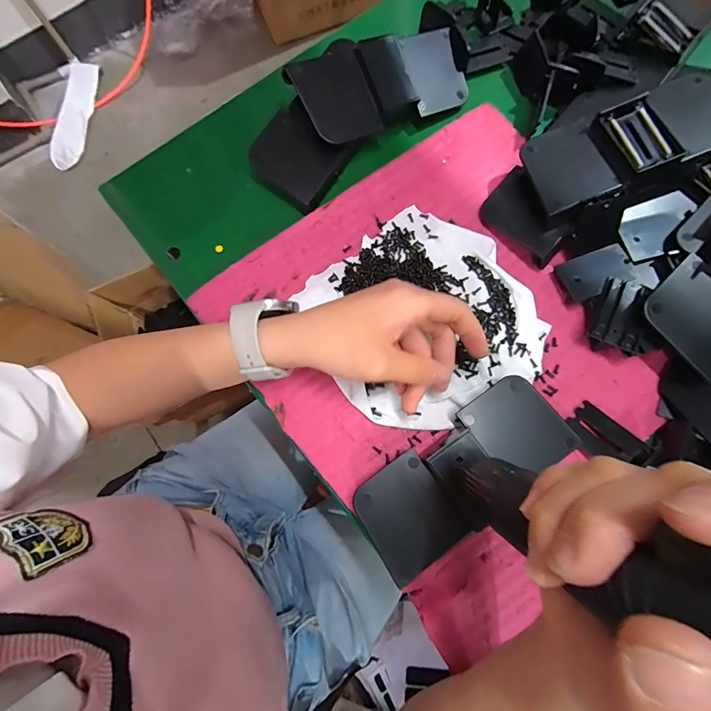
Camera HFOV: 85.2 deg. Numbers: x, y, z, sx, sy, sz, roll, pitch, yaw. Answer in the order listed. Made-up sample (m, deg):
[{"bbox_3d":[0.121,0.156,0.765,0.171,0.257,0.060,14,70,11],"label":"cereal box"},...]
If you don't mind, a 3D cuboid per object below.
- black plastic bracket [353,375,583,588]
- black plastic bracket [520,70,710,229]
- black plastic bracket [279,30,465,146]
[{"bbox_3d":[0.077,0.084,0.277,0.160,0.017,0.069,-37,81,-4],"label":"black plastic bracket"},{"bbox_3d":[0.220,-0.165,0.302,0.157,0.024,0.071,-20,79,10],"label":"black plastic bracket"},{"bbox_3d":[0.025,-0.249,0.345,0.159,0.029,0.090,-29,98,-13],"label":"black plastic bracket"}]

